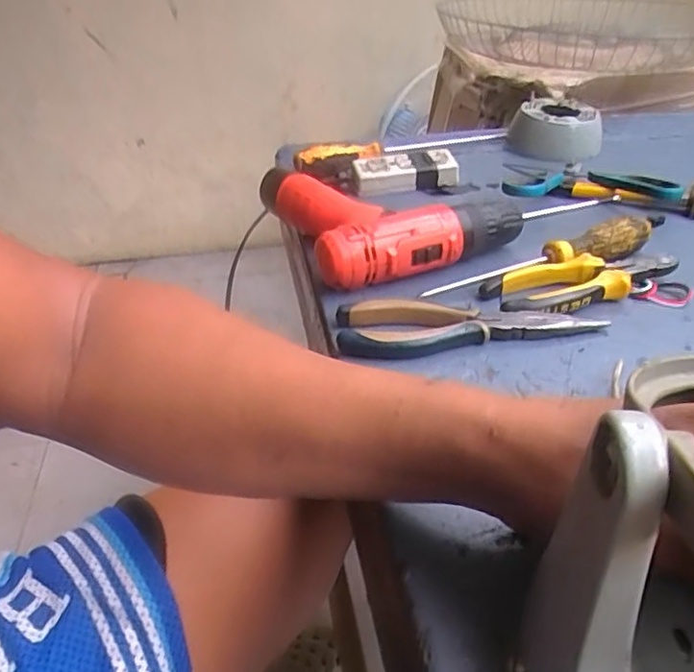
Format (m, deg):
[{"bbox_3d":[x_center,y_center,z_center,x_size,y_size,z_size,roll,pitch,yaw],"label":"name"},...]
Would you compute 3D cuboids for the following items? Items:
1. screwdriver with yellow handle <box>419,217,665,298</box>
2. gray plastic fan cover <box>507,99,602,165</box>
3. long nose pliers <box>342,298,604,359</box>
[{"bbox_3d":[0.166,-0.065,0.505,0.220,0.025,0.026,-16,38,-17],"label":"screwdriver with yellow handle"},{"bbox_3d":[0.255,-0.261,0.769,0.109,0.047,0.126,5,37,12],"label":"gray plastic fan cover"},{"bbox_3d":[0.087,-0.002,0.441,0.186,0.026,0.043,1,36,5],"label":"long nose pliers"}]

